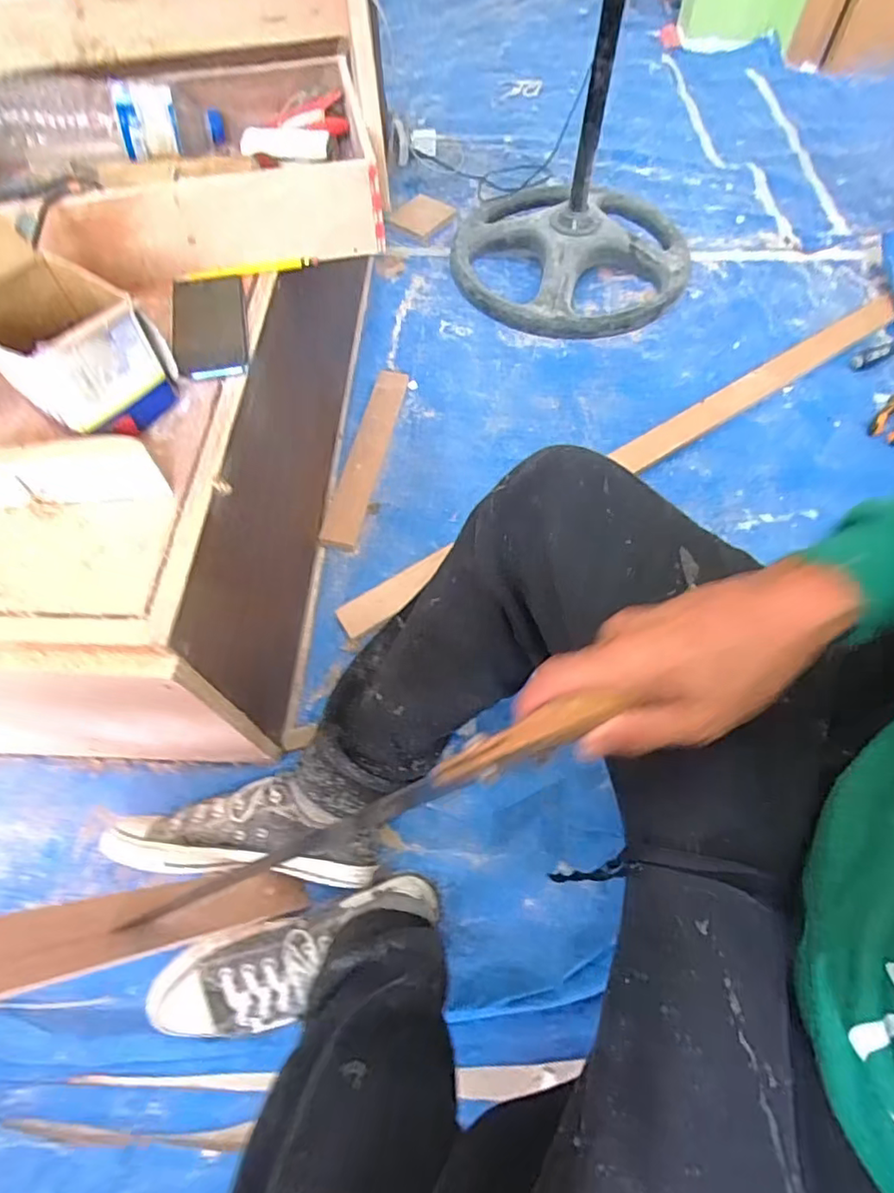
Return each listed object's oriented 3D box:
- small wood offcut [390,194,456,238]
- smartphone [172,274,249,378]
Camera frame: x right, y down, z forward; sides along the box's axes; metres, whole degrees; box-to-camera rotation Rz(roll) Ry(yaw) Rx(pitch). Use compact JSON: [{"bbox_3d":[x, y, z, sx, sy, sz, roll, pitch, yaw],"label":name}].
[{"bbox_3d":[-0.054,-0.853,1.286,0.114,0.012,0.126,35,68,17],"label":"small wood offcut"},{"bbox_3d":[-0.249,-0.285,0.601,0.073,0.013,0.163,-11,62,-5],"label":"smartphone"}]

